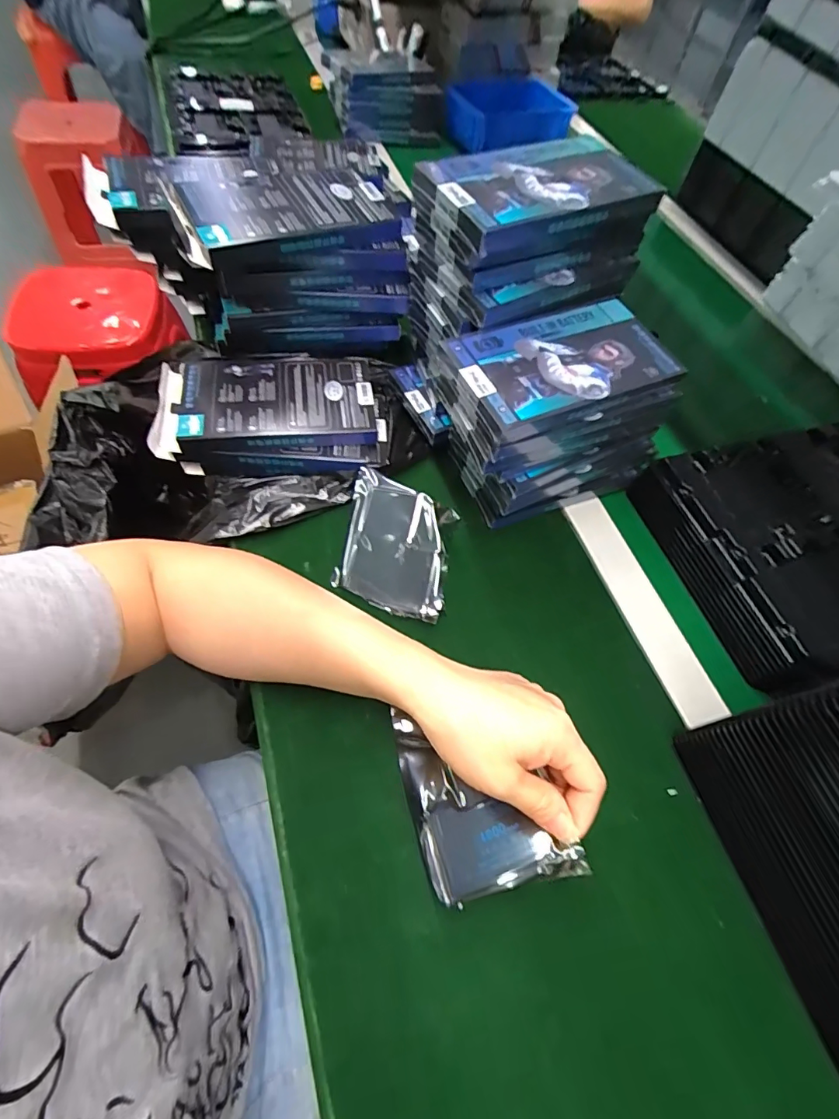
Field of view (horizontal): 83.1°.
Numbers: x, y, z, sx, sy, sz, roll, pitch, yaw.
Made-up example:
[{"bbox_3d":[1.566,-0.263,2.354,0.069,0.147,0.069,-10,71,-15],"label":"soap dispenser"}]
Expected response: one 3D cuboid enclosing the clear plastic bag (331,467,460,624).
[{"bbox_3d":[-0.019,-0.012,0.388,0.093,0.019,0.108,11,84,17],"label":"clear plastic bag"}]

